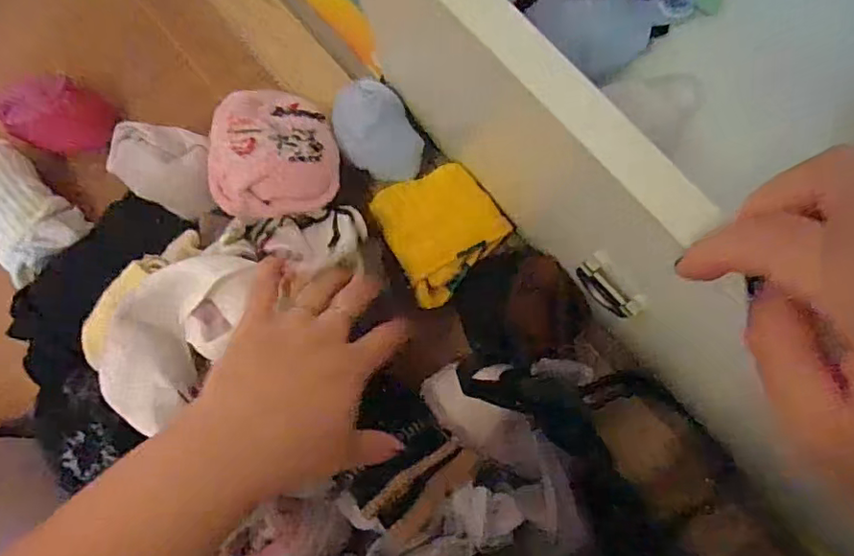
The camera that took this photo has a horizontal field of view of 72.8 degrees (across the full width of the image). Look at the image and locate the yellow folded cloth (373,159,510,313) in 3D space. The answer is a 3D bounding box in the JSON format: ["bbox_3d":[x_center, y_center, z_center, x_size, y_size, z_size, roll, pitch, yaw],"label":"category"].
[{"bbox_3d":[0.013,-0.032,0.381,0.074,0.017,0.078,-28,81,1],"label":"yellow folded cloth"}]

